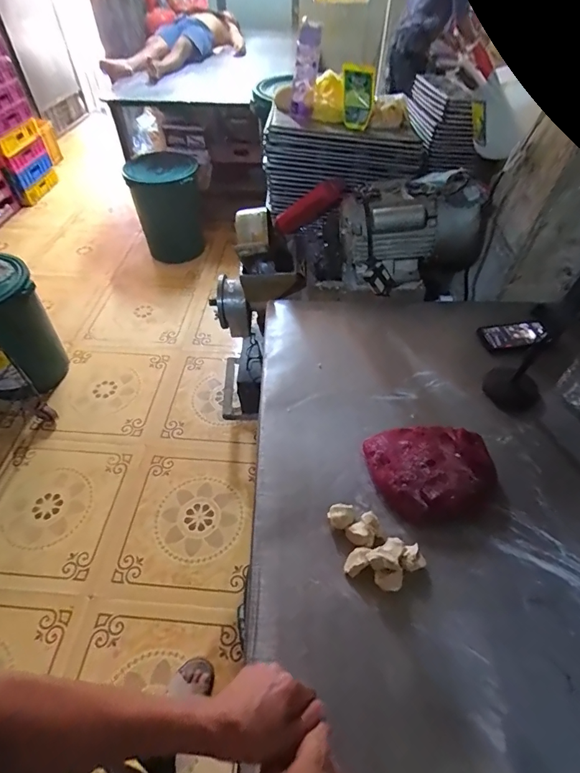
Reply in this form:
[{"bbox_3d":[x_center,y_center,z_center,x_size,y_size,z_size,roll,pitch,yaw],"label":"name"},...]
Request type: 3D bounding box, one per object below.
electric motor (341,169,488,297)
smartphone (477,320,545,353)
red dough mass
[{"bbox_3d":[0.318,-0.422,1.106,0.345,0.262,0.185,-7,50,-7],"label":"electric motor"},{"bbox_3d":[0.554,-0.125,0.991,0.159,0.015,0.089,-8,47,-2],"label":"smartphone"},{"bbox_3d":[0.260,0.156,0.732,0.219,0.048,0.173,-5,50,-4],"label":"red dough mass"}]

